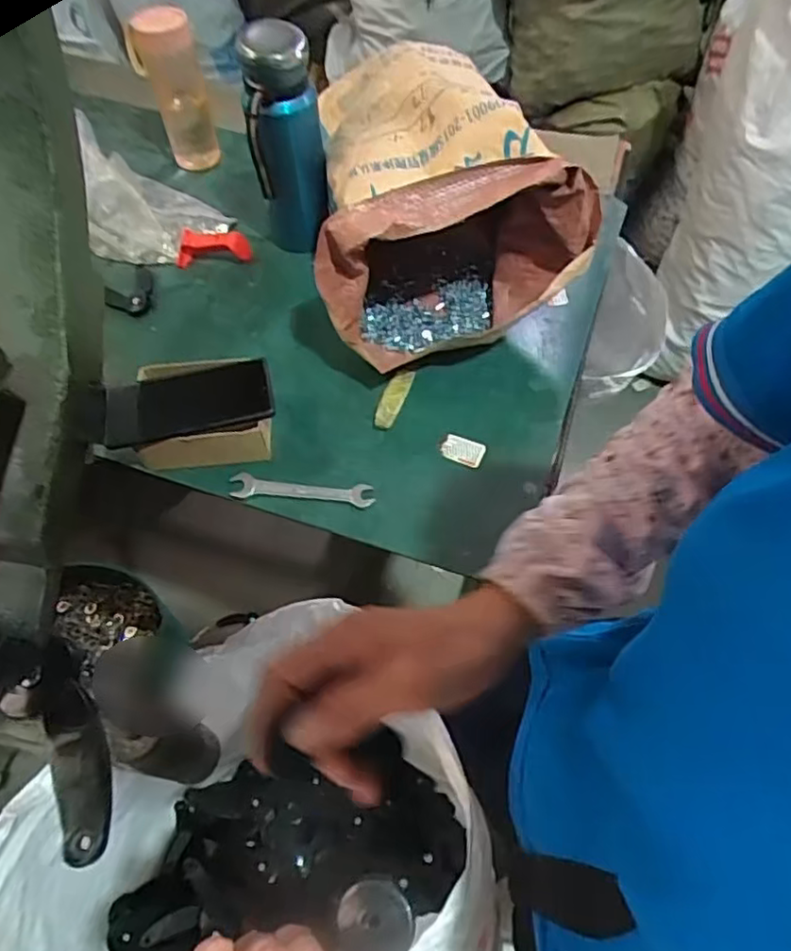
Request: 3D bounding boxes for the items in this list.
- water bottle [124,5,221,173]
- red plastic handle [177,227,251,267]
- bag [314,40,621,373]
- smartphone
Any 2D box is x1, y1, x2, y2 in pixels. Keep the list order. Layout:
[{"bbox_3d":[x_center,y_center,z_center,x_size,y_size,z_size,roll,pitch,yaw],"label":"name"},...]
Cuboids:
[{"bbox_3d":[-0.251,-0.440,0.744,0.068,0.158,0.057,-20,58,-9],"label":"water bottle"},{"bbox_3d":[-0.209,-0.263,0.742,0.083,0.042,0.030,-5,57,1],"label":"red plastic handle"},{"bbox_3d":[0.036,-0.293,0.711,0.273,0.223,0.297,-14,58,-5],"label":"bag"},{"bbox_3d":[-0.187,-0.068,0.586,0.145,0.011,0.060,-13,78,-9],"label":"smartphone"}]

